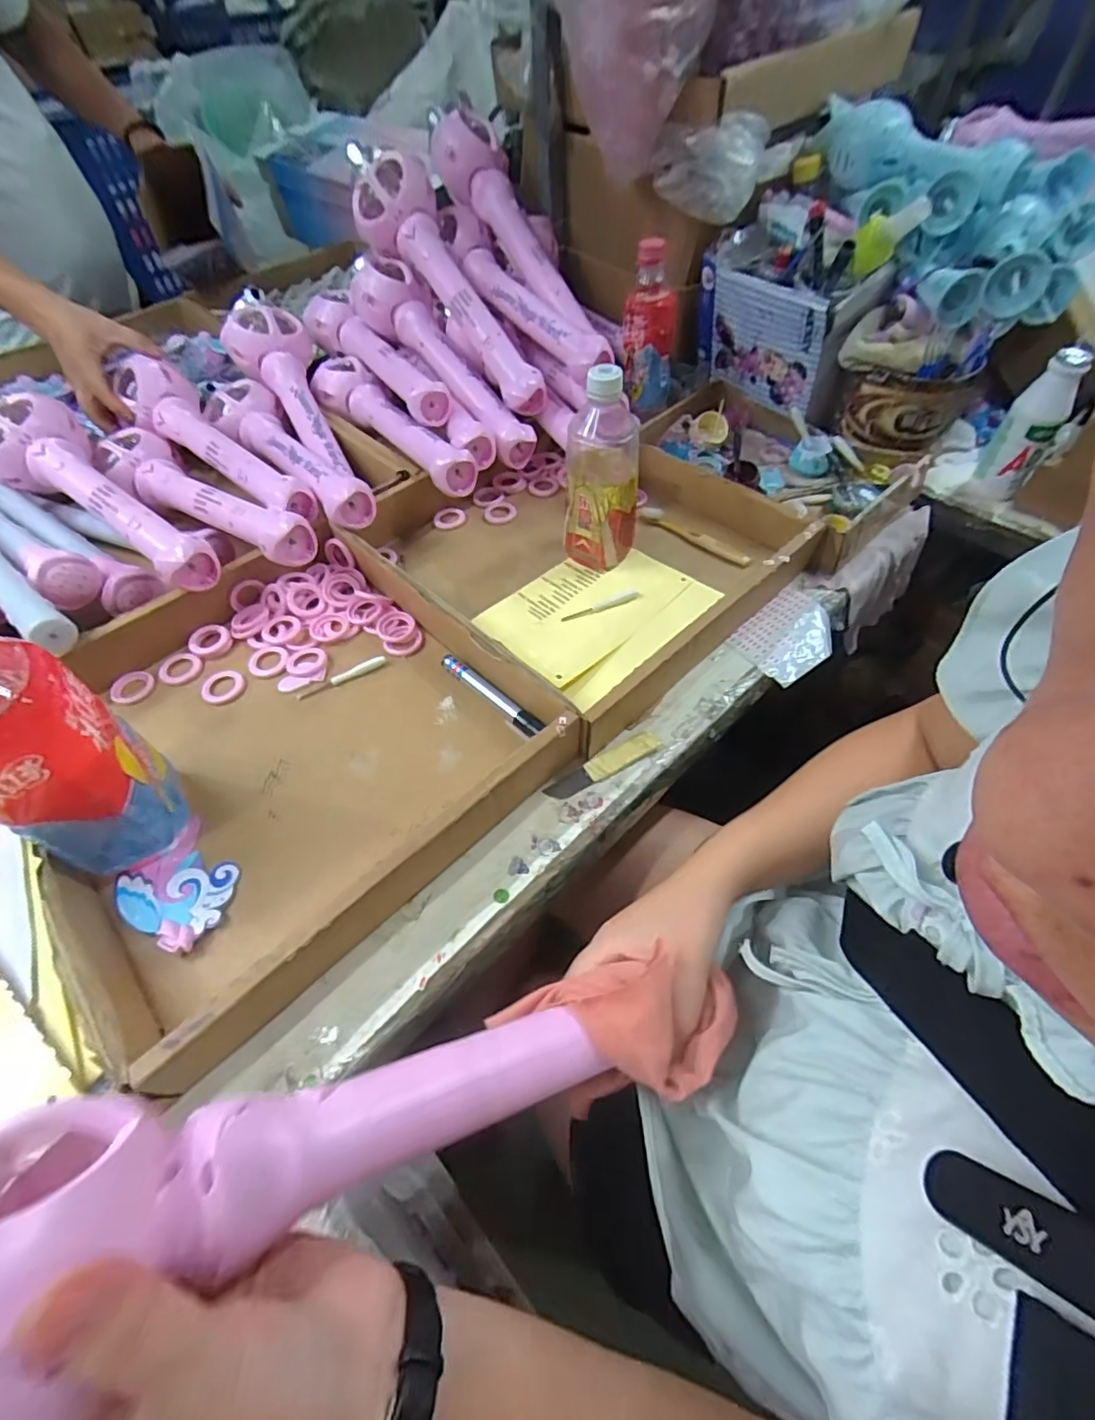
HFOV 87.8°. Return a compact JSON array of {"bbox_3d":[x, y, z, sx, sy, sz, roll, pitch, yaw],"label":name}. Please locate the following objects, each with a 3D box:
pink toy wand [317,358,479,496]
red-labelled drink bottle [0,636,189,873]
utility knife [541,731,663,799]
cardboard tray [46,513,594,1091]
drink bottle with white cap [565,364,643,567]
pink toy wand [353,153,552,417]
[{"bbox_3d":[-0.192,-0.340,0.672,0.064,0.040,0.323,-32,57,-20],"label":"pink toy wand"},{"bbox_3d":[-0.317,0.022,0.363,0.070,0.214,0.088,-24,58,-15],"label":"red-labelled drink bottle"},{"bbox_3d":[0.046,0.045,0.474,0.103,0.007,0.024,-25,58,-15],"label":"utility knife"},{"bbox_3d":[-0.223,0.015,0.472,0.341,0.057,0.369,-38,60,-24],"label":"cardboard tray"},{"bbox_3d":[0.053,-0.231,0.555,0.069,0.184,0.072,1,55,2],"label":"drink bottle with white cap"},{"bbox_3d":[-0.112,-0.499,0.663,0.088,0.074,0.353,-33,86,-21],"label":"pink toy wand"}]

